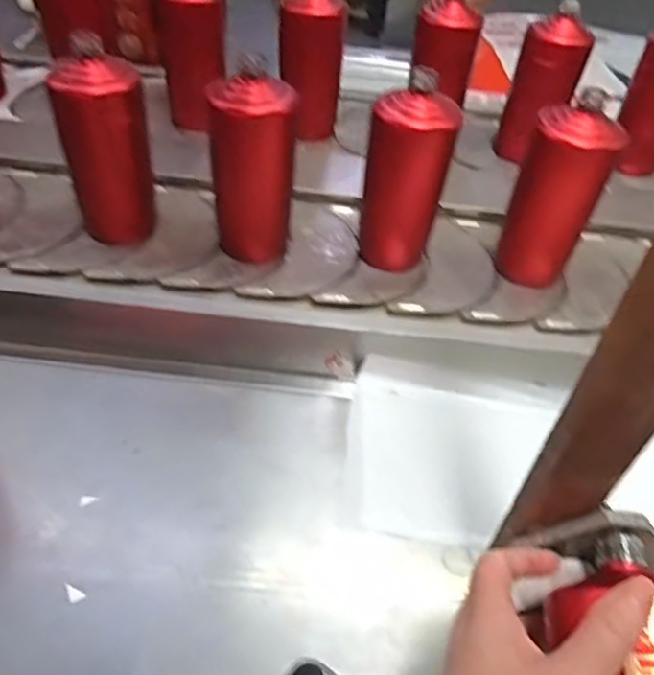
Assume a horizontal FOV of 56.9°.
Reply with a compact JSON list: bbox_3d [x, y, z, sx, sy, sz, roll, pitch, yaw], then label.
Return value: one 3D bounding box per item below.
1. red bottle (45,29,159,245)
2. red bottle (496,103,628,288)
[{"bbox_3d":[-0.209,-0.181,0.589,0.066,0.183,0.071,4,47,-4],"label":"red bottle"},{"bbox_3d":[0.224,-0.134,0.600,0.075,0.174,0.064,22,48,13],"label":"red bottle"}]

